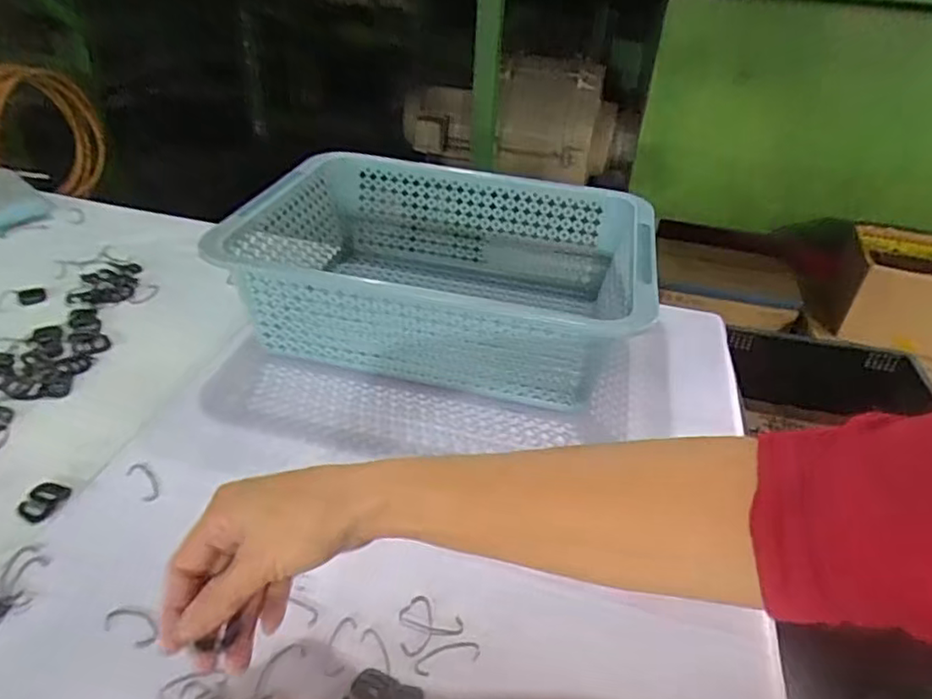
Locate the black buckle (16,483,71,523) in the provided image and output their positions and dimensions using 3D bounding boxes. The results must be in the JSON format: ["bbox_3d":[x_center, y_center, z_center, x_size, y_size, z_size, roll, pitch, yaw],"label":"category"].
[{"bbox_3d":[-0.301,0.107,0.436,0.025,0.004,0.033,11,36,7],"label":"black buckle"}]

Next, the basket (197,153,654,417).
[{"bbox_3d":[-0.018,-0.080,0.635,0.393,0.118,0.293,6,36,1],"label":"basket"}]

